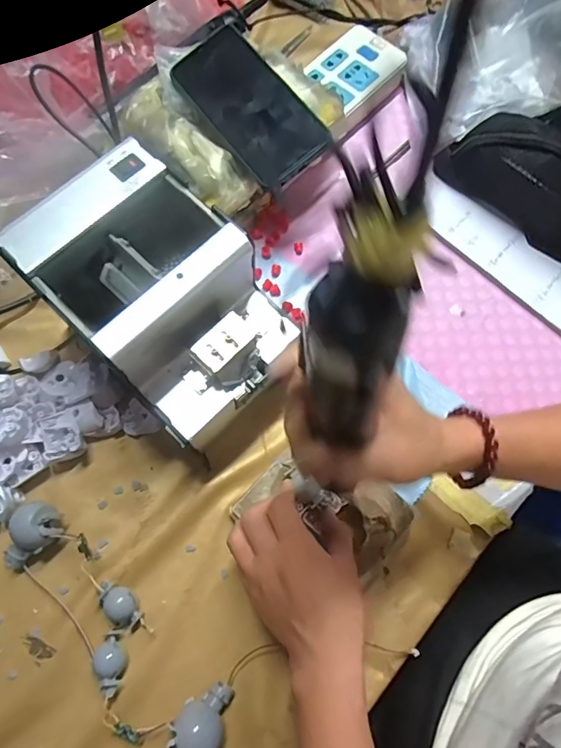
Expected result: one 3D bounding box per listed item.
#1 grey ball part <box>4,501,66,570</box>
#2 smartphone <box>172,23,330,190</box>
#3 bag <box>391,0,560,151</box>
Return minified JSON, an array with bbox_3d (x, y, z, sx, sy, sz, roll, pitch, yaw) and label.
[{"bbox_3d":[-0.196,0.125,0.369,0.048,0.034,0.033,-35,75,-12],"label":"grey ball part"},{"bbox_3d":[-0.030,-0.251,0.439,0.075,0.004,0.171,-39,74,7],"label":"smartphone"},{"bbox_3d":[0.257,-0.358,0.493,0.219,0.144,0.171,-6,72,-3],"label":"bag"}]

